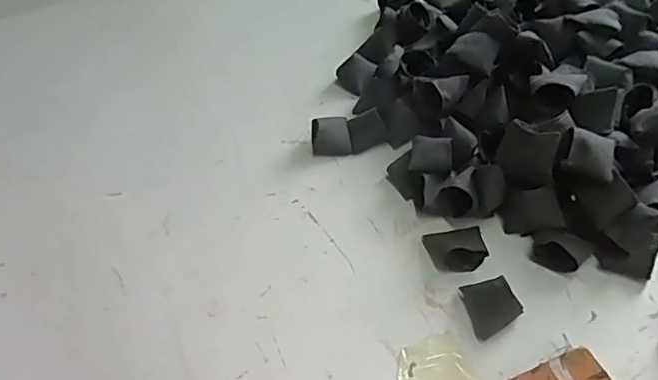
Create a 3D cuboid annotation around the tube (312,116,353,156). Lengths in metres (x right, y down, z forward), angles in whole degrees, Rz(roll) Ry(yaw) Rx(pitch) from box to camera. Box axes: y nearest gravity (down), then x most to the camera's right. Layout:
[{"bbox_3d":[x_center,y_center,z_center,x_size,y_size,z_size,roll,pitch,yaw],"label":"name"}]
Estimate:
[{"bbox_3d":[0.002,-0.053,0.530,0.036,0.025,0.036,-7,49,-1],"label":"tube"}]

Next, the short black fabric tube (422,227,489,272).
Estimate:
[{"bbox_3d":[0.099,0.044,0.442,0.046,0.015,0.038,-5,49,1],"label":"short black fabric tube"}]

